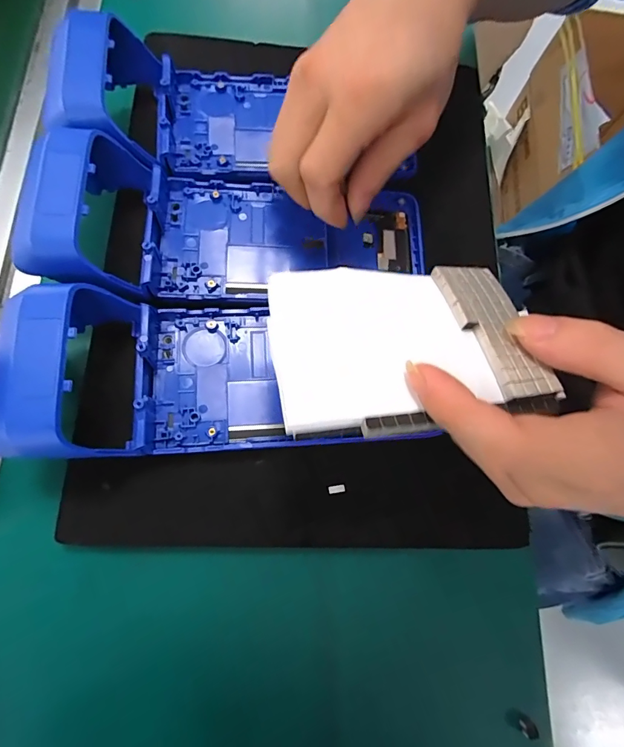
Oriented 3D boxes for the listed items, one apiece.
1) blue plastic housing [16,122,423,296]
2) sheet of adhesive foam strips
[{"bbox_3d":[-0.053,-0.087,0.248,0.202,0.046,0.092,-1,76,-18],"label":"blue plastic housing"},{"bbox_3d":[0.039,-0.014,0.176,0.111,0.009,0.079,-6,60,-9],"label":"sheet of adhesive foam strips"}]

